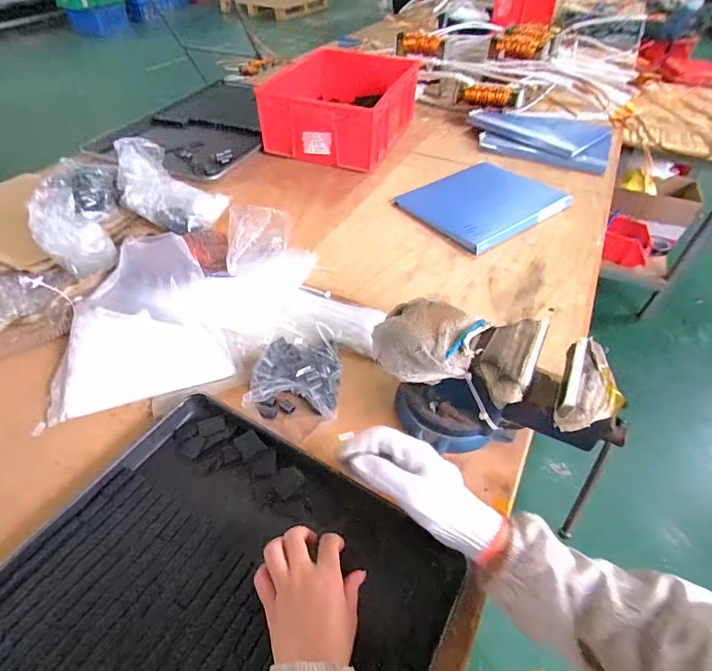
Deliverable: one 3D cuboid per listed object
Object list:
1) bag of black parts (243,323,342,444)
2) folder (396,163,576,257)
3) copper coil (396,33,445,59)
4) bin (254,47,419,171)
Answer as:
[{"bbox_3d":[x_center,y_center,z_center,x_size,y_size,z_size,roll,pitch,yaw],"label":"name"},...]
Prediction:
[{"bbox_3d":[-0.082,0.056,0.582,0.118,0.058,0.143,4,47,2],"label":"bag of black parts"},{"bbox_3d":[0.274,-0.301,0.937,0.334,0.026,0.262,-30,55,-26],"label":"folder"},{"bbox_3d":[0.207,-0.945,1.372,0.161,0.056,0.054,30,53,24],"label":"copper coil"},{"bbox_3d":[-0.038,-0.594,1.111,0.303,0.167,0.390,15,49,13],"label":"bin"}]

